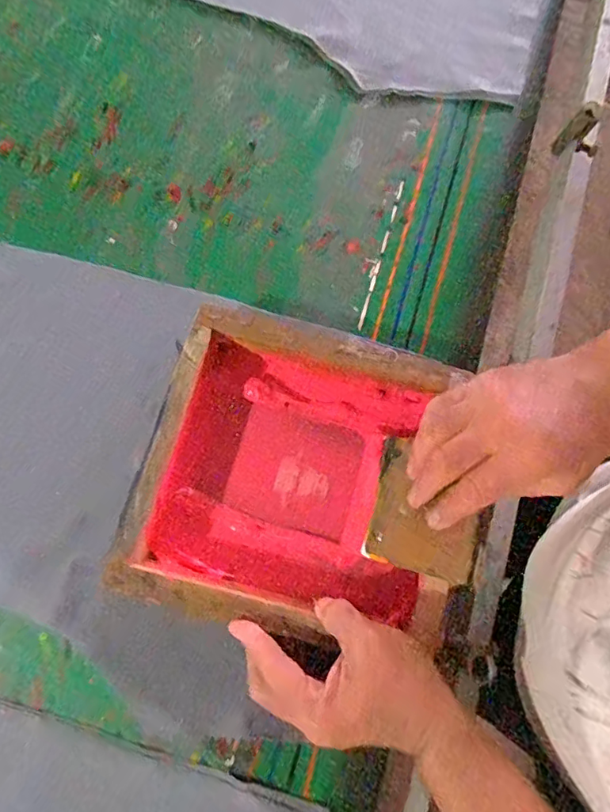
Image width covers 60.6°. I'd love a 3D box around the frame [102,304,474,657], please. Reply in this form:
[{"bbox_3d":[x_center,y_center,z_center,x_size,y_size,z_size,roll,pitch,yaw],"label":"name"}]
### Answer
[{"bbox_3d":[0.006,0.060,0.441,0.263,0.059,0.238,14,78,3],"label":"frame"}]

